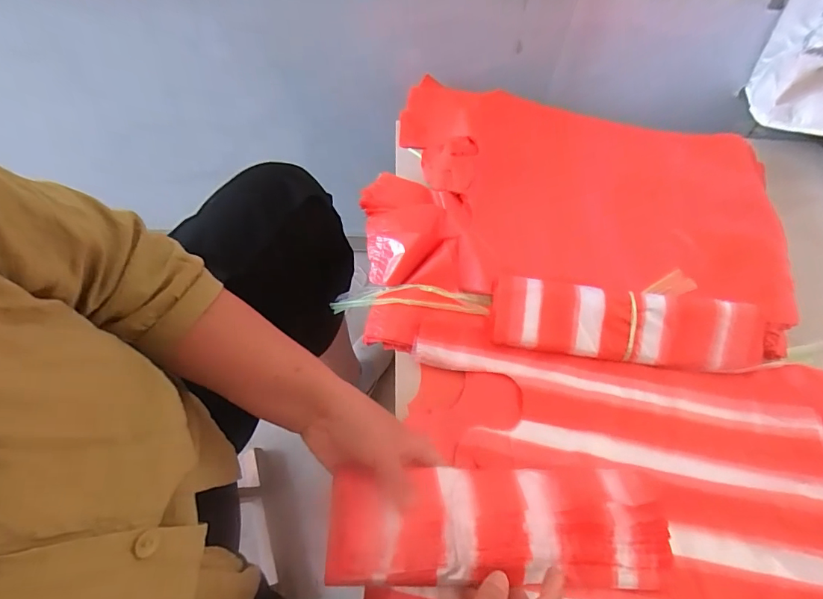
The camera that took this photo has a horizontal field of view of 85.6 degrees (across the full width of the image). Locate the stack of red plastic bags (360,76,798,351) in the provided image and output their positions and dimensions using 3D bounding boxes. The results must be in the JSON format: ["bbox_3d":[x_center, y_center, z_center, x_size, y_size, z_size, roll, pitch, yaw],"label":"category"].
[{"bbox_3d":[0.211,-0.120,0.614,0.535,0.072,0.473,14,56,4],"label":"stack of red plastic bags"}]

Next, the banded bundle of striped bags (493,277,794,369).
[{"bbox_3d":[0.269,0.028,0.530,0.340,0.050,0.090,6,56,-1],"label":"banded bundle of striped bags"}]

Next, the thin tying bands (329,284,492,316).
[{"bbox_3d":[-0.002,0.005,0.576,0.201,0.053,0.034,7,56,0],"label":"thin tying bands"}]

